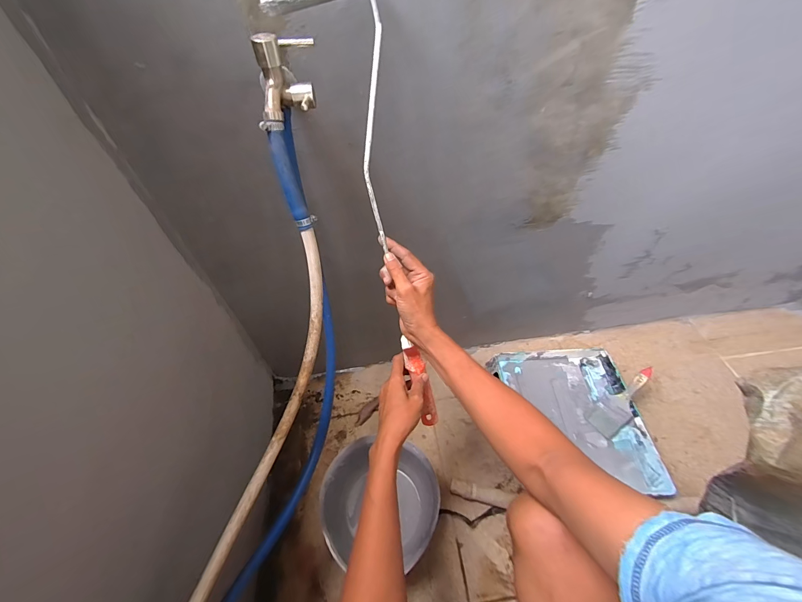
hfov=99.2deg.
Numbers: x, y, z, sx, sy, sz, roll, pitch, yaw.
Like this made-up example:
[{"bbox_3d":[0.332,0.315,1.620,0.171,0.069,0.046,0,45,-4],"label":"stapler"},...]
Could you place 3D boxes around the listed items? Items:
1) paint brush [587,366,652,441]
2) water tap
[{"bbox_3d":[0.518,0.231,0.794,0.070,0.022,0.184,41,93,32],"label":"paint brush"},{"bbox_3d":[-0.130,-0.259,0.393,0.064,0.068,0.084,-5,48,-1],"label":"water tap"}]

